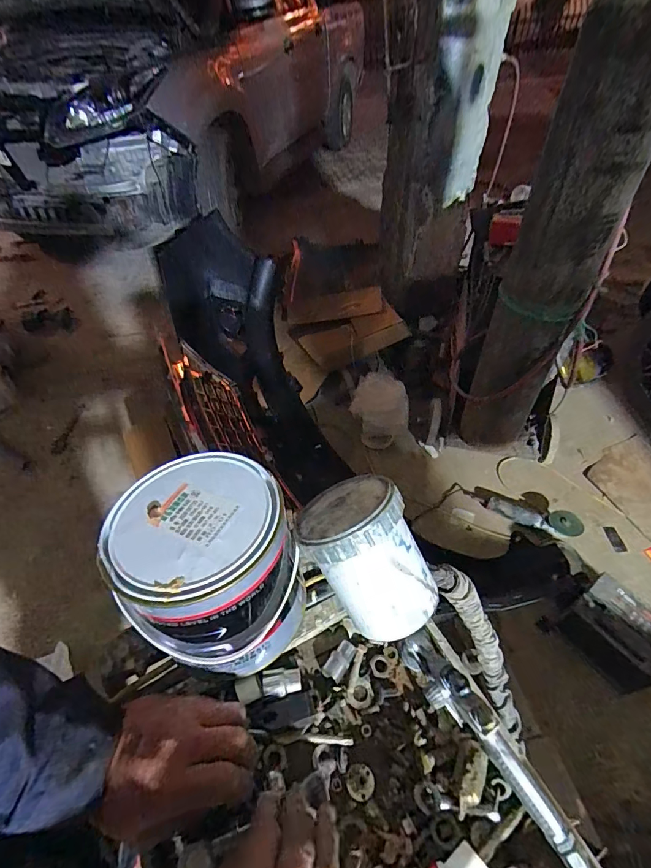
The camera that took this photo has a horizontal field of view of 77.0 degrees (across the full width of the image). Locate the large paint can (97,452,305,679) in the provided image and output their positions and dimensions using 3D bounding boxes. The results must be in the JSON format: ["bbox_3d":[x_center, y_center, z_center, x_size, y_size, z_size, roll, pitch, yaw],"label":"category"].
[{"bbox_3d":[-0.108,0.121,0.395,0.153,0.138,0.170,-28,53,-19],"label":"large paint can"}]

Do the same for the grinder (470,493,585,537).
[{"bbox_3d":[0.717,0.279,1.469,0.361,0.079,0.101,15,50,36],"label":"grinder"}]

